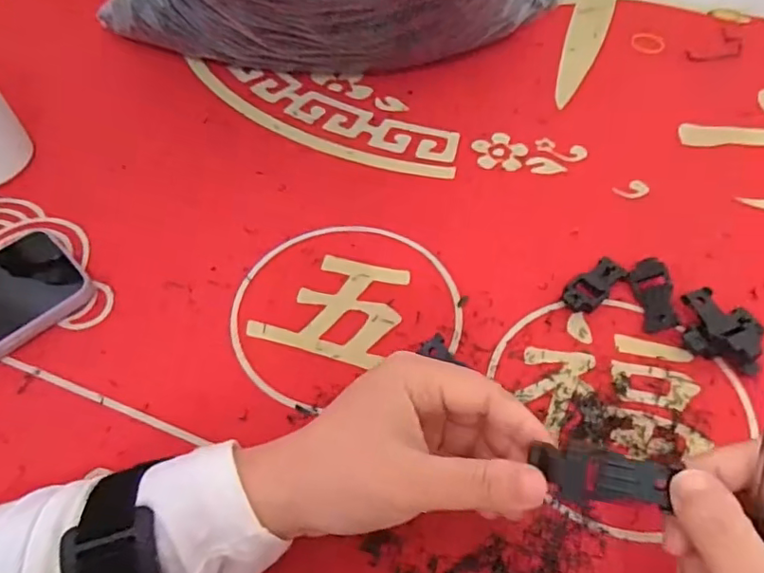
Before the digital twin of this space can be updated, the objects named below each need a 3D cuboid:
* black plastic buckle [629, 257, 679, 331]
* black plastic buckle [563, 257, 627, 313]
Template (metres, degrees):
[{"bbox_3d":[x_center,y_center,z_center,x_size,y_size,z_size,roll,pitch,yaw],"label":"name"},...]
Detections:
[{"bbox_3d":[0.170,0.004,0.350,0.019,0.014,0.049,-2,53,0],"label":"black plastic buckle"},{"bbox_3d":[0.134,-0.002,0.354,0.051,0.009,0.021,-36,60,-23],"label":"black plastic buckle"}]

